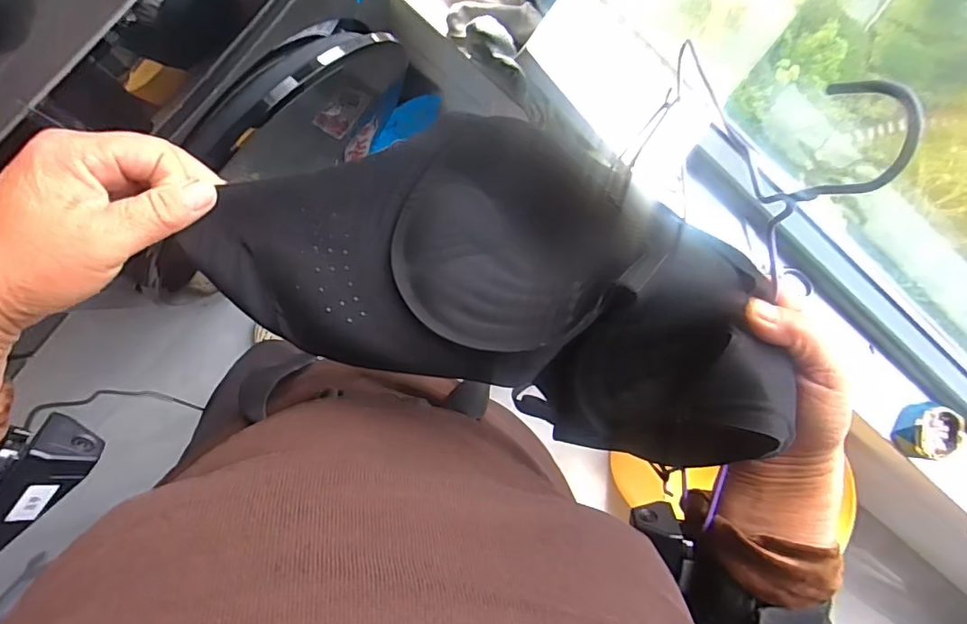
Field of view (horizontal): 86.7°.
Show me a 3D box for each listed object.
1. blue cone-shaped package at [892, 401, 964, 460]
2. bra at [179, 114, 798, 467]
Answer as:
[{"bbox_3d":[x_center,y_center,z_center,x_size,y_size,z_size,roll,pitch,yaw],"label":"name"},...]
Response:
[{"bbox_3d":[0.839,0.223,0.963,0.108,0.060,0.105,10,91,-9],"label":"blue cone-shaped package"},{"bbox_3d":[0.014,-0.022,0.262,0.292,0.072,0.149,20,89,-9],"label":"bra"}]

